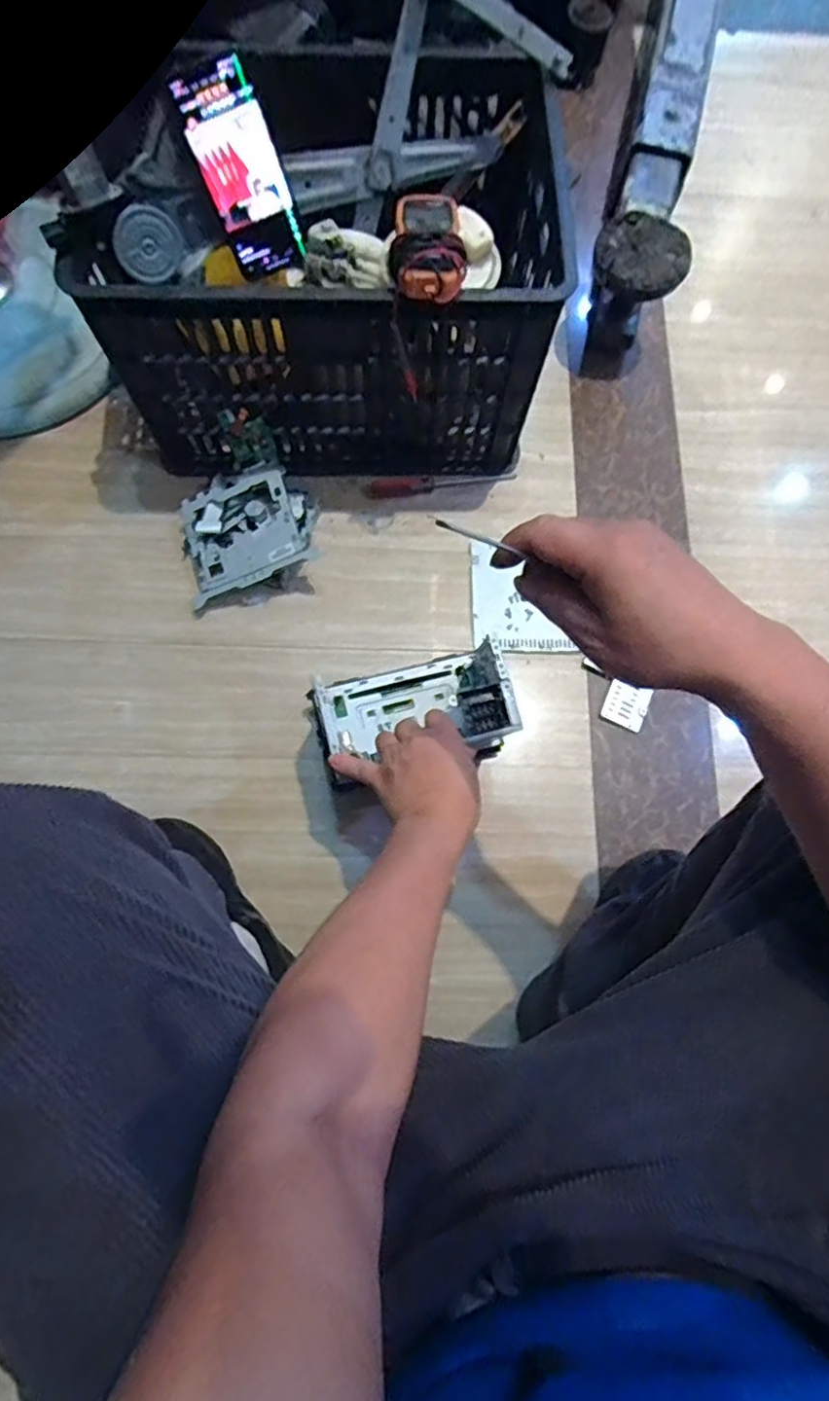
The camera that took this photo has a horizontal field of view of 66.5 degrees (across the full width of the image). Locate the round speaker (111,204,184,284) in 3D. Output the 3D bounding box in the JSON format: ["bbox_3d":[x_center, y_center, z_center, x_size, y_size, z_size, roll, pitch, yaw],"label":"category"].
[{"bbox_3d":[-0.261,-0.448,0.621,0.063,0.061,0.010,-25,55,-11],"label":"round speaker"}]

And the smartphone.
[{"bbox_3d":[-0.165,-0.504,0.609,0.078,0.157,0.008,-20,52,6],"label":"smartphone"}]

